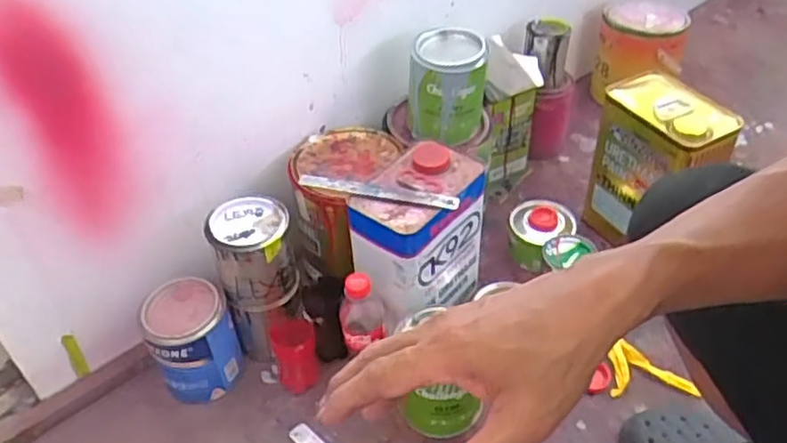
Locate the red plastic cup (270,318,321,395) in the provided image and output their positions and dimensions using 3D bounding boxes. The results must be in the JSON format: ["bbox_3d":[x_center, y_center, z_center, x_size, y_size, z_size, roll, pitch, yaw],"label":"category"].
[{"bbox_3d":[-0.124,0.169,0.879,0.052,0.104,0.052,-2,43,2],"label":"red plastic cup"}]

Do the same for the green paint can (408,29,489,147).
[{"bbox_3d":[0.074,-0.186,0.959,0.106,0.131,0.101,-2,43,2],"label":"green paint can"}]

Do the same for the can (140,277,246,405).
[{"bbox_3d":[-0.253,0.155,0.875,0.099,0.128,0.092,-2,43,2],"label":"can"}]

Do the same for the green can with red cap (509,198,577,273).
[{"bbox_3d":[0.224,0.019,1.039,0.102,0.063,0.096,-2,43,2],"label":"green can with red cap"}]

